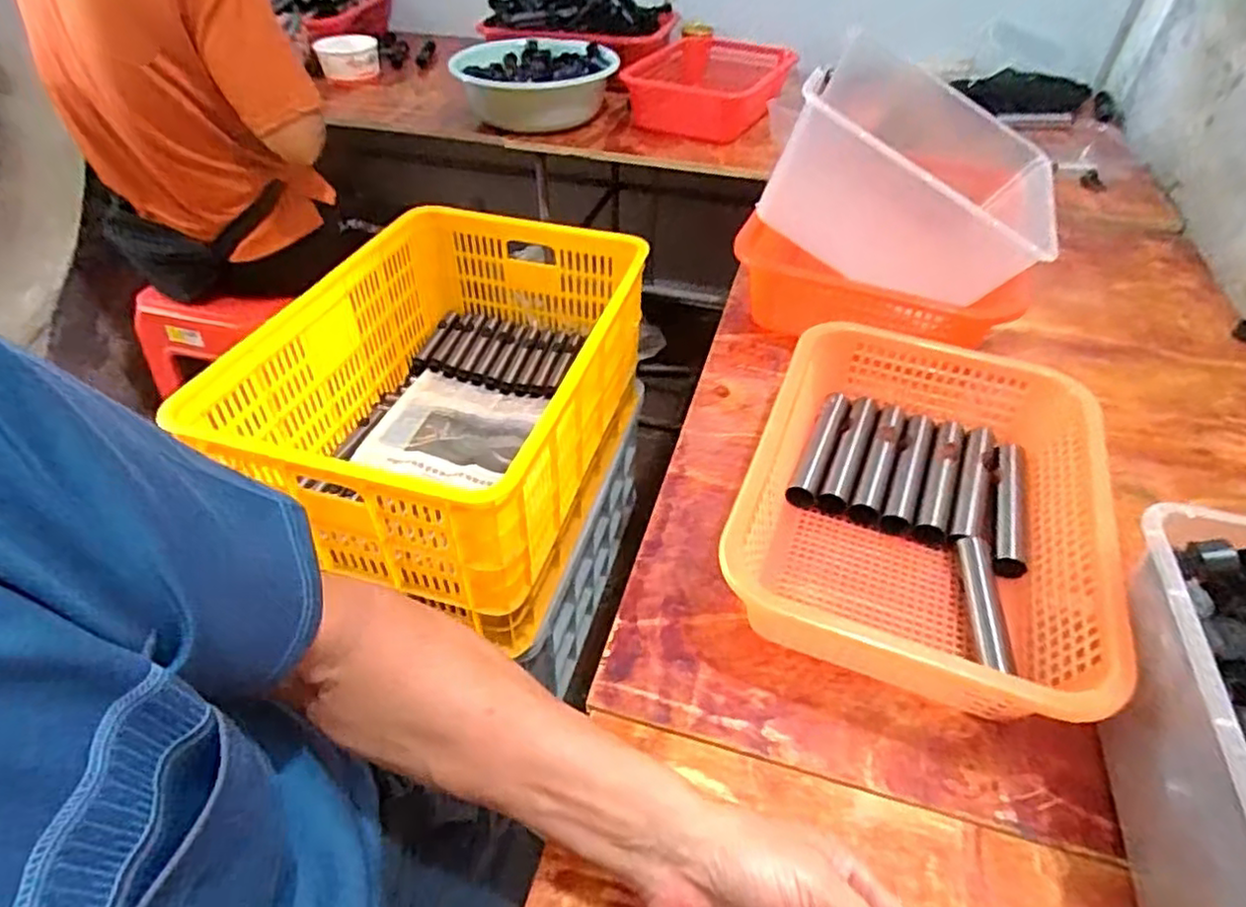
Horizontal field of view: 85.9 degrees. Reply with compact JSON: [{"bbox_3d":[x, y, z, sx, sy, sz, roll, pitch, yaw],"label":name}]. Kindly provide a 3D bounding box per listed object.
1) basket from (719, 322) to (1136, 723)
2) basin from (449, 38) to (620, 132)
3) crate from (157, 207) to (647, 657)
[{"bbox_3d":[0.236,0.038,0.541,0.249,0.090,0.336,16,48,17],"label":"basket"},{"bbox_3d":[-0.175,-0.727,1.320,0.302,0.108,0.361,-12,46,-13],"label":"basin"},{"bbox_3d":[-0.234,-0.086,1.005,0.436,0.308,0.611,14,46,13],"label":"crate"}]

